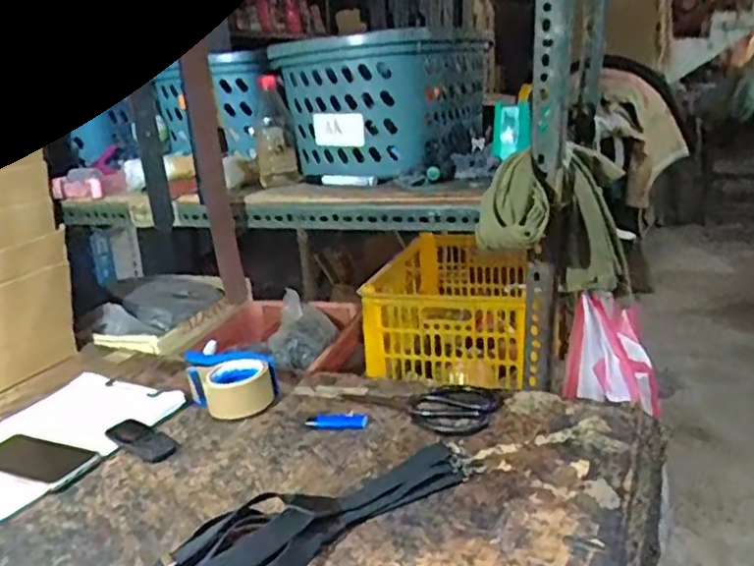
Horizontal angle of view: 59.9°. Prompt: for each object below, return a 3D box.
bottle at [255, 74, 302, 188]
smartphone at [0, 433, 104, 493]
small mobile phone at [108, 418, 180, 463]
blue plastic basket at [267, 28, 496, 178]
[{"bbox_3d":[-0.162,-0.239,1.031,0.065,0.161,0.063,-7,18,-8],"label":"bottle"},{"bbox_3d":[-0.438,0.228,0.843,0.163,0.015,0.066,5,32,26],"label":"smartphone"},{"bbox_3d":[-0.312,0.206,0.869,0.101,0.014,0.052,19,28,26],"label":"small mobile phone"},{"bbox_3d":[0.012,-0.293,1.060,0.270,0.188,0.311,3,19,21],"label":"blue plastic basket"}]

